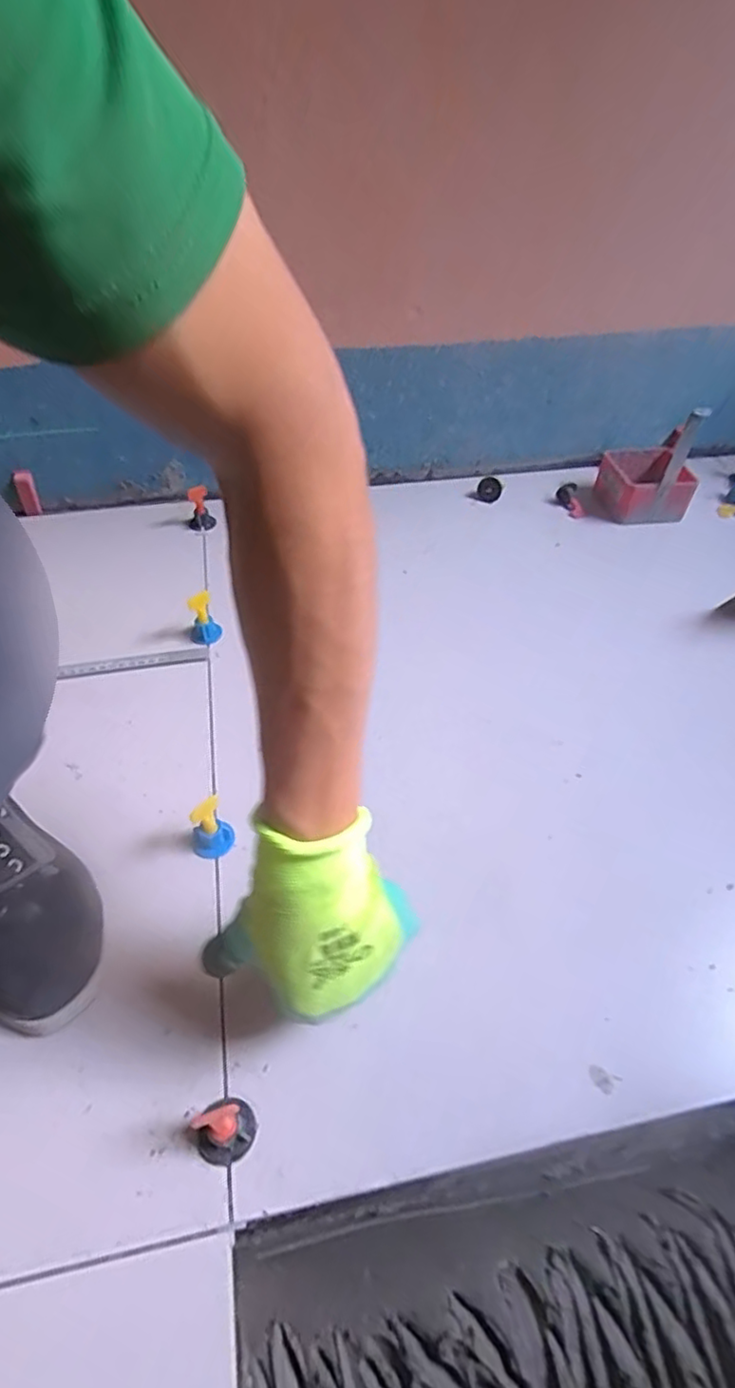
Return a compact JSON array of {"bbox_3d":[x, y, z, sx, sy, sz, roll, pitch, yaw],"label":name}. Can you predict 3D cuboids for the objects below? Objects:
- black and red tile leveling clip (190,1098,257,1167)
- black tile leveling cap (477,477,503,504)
[{"bbox_3d":[-0.085,0.260,0.374,0.034,0.040,0.029,-30,56,-26],"label":"black and red tile leveling clip"},{"bbox_3d":[0.170,-0.283,0.880,0.034,0.036,0.021,9,48,7],"label":"black tile leveling cap"}]

